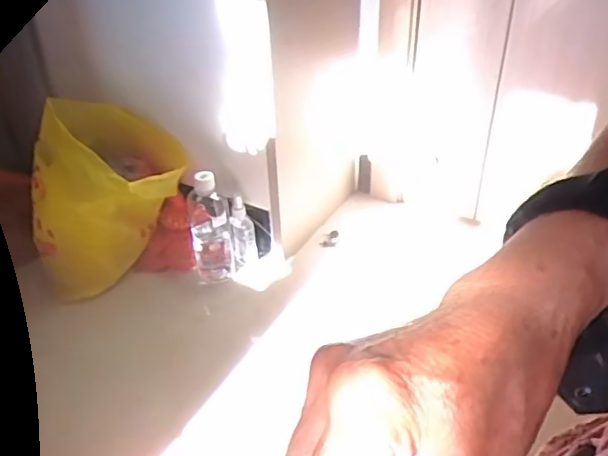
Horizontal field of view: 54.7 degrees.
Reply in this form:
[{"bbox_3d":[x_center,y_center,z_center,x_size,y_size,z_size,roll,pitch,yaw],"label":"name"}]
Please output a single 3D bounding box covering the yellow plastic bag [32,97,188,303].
[{"bbox_3d":[-0.326,-0.059,1.002,0.241,0.253,0.190,-15,44,-13],"label":"yellow plastic bag"}]

